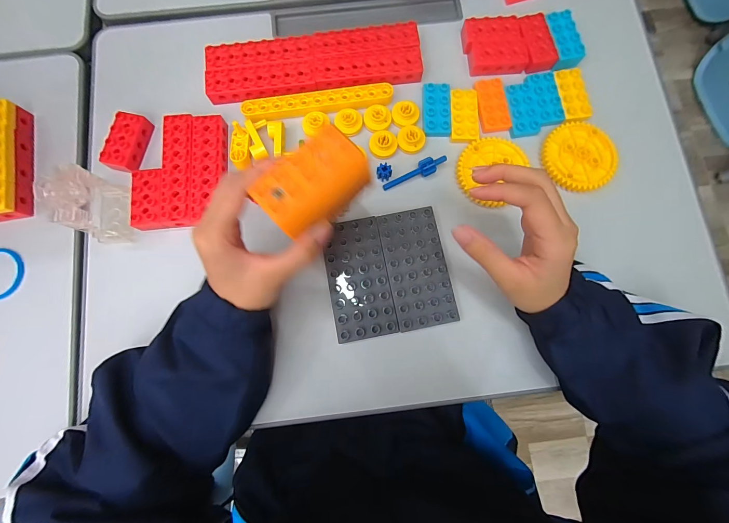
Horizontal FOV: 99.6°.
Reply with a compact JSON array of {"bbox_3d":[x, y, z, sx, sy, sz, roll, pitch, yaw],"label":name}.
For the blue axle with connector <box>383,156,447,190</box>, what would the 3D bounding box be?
[{"bbox_3d":[0.057,-0.100,0.351,0.076,0.011,0.016,-24,80,8],"label":"blue axle with connector"}]

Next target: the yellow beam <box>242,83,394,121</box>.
[{"bbox_3d":[-0.054,-0.188,0.363,0.173,0.011,0.023,-9,80,-1],"label":"yellow beam"}]

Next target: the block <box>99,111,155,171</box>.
[{"bbox_3d":[-0.269,-0.134,0.348,0.032,0.020,0.066,13,80,3],"label":"block"}]

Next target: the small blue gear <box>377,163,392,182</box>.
[{"bbox_3d":[0.023,-0.100,0.347,0.016,0.012,0.016,0,80,0],"label":"small blue gear"}]

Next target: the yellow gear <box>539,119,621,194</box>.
[{"bbox_3d":[0.241,-0.118,0.346,0.074,0.009,0.080,-26,81,-4],"label":"yellow gear"}]

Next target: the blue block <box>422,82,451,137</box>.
[{"bbox_3d":[0.085,-0.177,0.360,0.032,0.010,0.062,0,80,0],"label":"blue block"}]

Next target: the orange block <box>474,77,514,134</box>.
[{"bbox_3d":[0.150,-0.183,0.362,0.033,0.008,0.064,-8,80,-1],"label":"orange block"}]

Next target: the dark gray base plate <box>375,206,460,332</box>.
[{"bbox_3d":[0.056,0.007,0.330,0.064,0.012,0.123,-11,80,-2],"label":"dark gray base plate"}]

